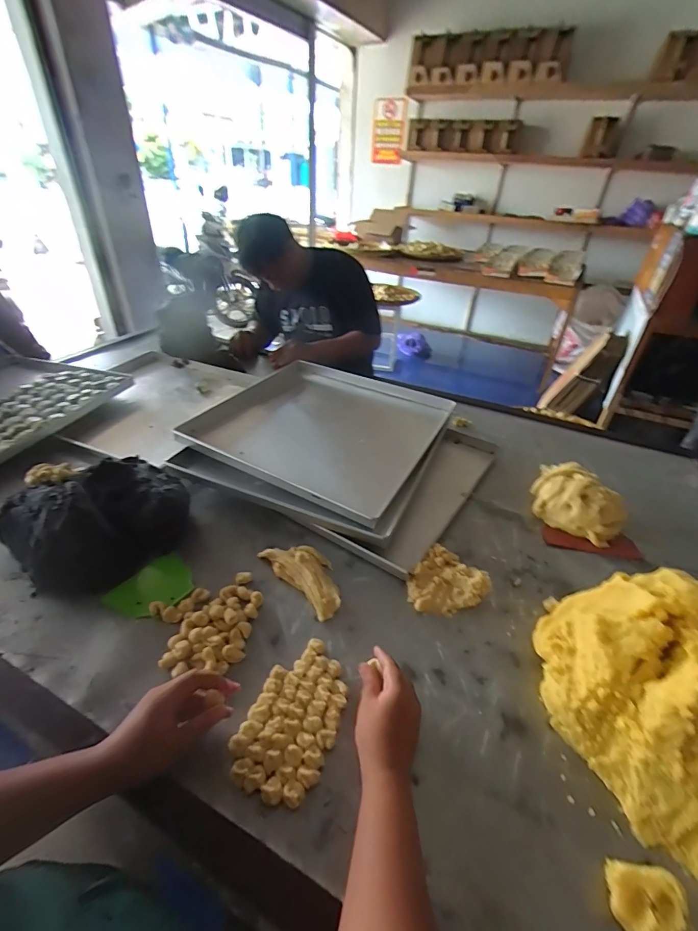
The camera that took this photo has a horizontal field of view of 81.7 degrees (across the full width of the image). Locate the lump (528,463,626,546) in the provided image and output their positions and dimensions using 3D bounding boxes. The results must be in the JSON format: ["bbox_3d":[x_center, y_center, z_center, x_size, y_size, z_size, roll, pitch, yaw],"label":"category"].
[{"bbox_3d":[0.475,0.075,0.843,0.143,0.073,0.181,-25,44,-33],"label":"lump"}]

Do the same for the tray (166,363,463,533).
[{"bbox_3d":[-0.051,-0.102,0.998,0.501,0.057,0.510,21,41,21],"label":"tray"}]

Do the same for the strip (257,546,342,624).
[{"bbox_3d":[-0.068,0.180,0.693,0.085,0.031,0.169,-27,46,-35],"label":"strip"}]

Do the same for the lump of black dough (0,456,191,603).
[{"bbox_3d":[-0.426,0.087,0.704,0.205,0.134,0.266,29,43,31],"label":"lump of black dough"}]

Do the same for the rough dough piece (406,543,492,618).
[{"bbox_3d":[0.161,0.200,0.672,0.111,0.033,0.111,32,45,33],"label":"rough dough piece"}]

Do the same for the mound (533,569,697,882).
[{"bbox_3d":[0.414,0.268,0.489,0.277,0.199,0.332,-24,43,-32],"label":"mound"}]

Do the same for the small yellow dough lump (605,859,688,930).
[{"bbox_3d":[0.283,0.417,0.382,0.063,0.023,0.057,7,40,2],"label":"small yellow dough lump"}]

